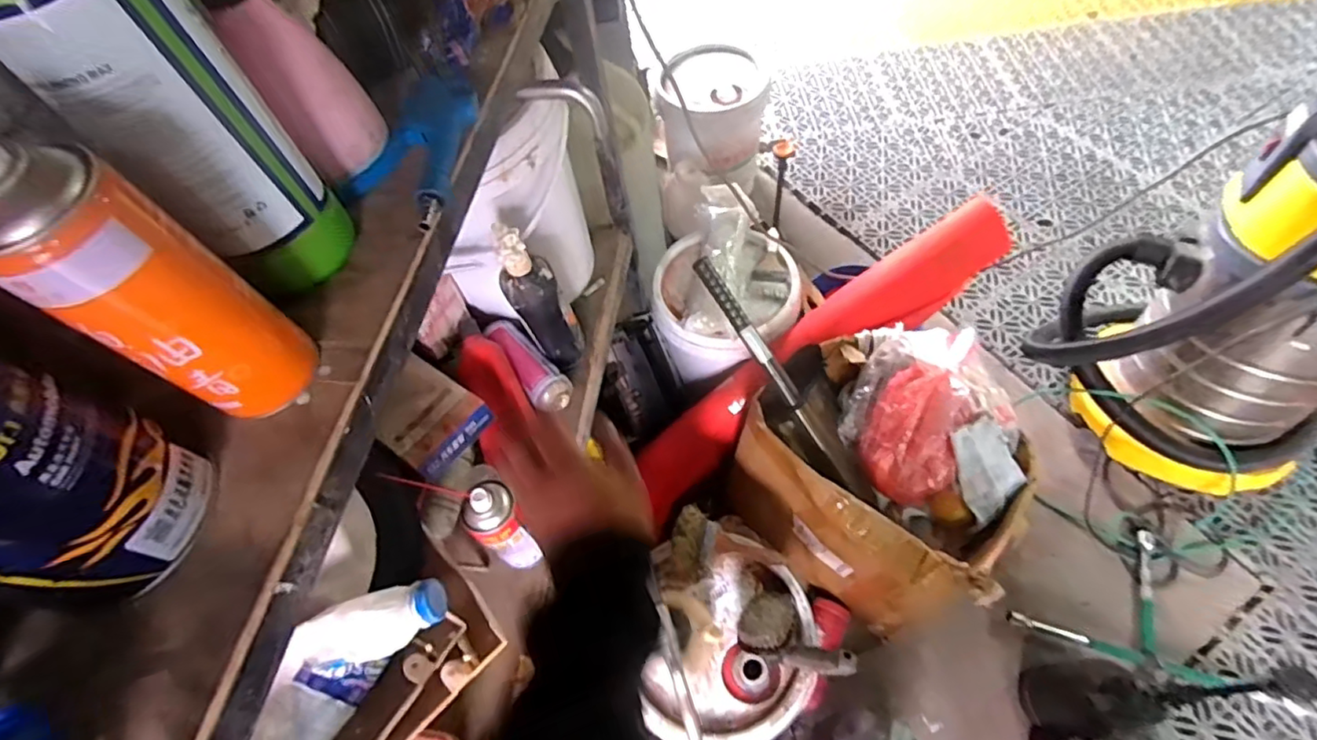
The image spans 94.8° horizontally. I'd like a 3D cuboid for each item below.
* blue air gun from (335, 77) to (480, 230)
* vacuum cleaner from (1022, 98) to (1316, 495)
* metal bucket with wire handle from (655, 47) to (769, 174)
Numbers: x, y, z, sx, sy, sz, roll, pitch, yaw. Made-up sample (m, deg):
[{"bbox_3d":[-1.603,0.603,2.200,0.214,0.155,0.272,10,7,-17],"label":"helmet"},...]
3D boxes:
[{"bbox_3d":[-0.190,-0.175,0.476,0.089,0.027,0.157,7,60,9],"label":"blue air gun"},{"bbox_3d":[1.026,-0.081,1.059,0.355,0.679,0.440,-21,60,-8],"label":"vacuum cleaner"},{"bbox_3d":[0.141,-0.699,1.673,0.248,0.248,0.268,-2,59,4],"label":"metal bucket with wire handle"}]

